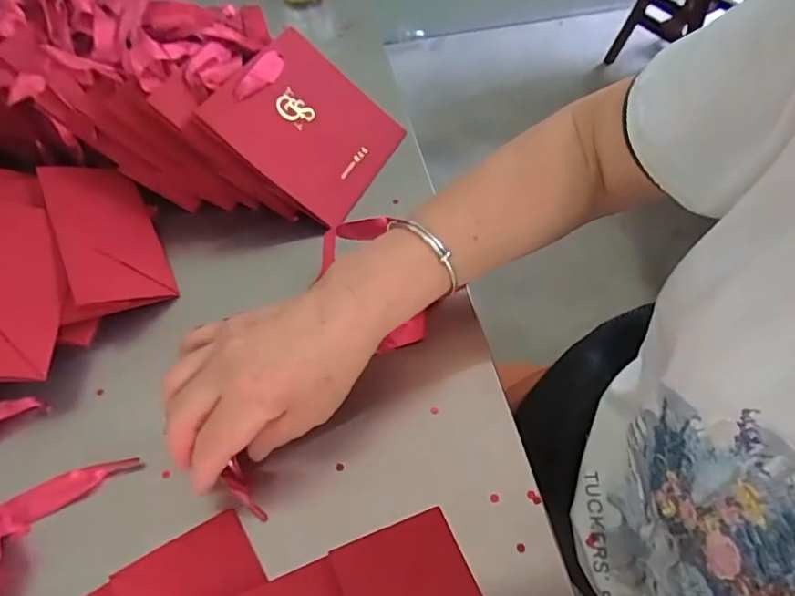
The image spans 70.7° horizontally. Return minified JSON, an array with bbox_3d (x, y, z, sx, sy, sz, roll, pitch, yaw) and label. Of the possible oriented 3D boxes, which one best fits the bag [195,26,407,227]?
[{"bbox_3d":[-0.074,-0.150,0.479,0.135,0.012,0.138,40,56,-15],"label":"bag"}]

